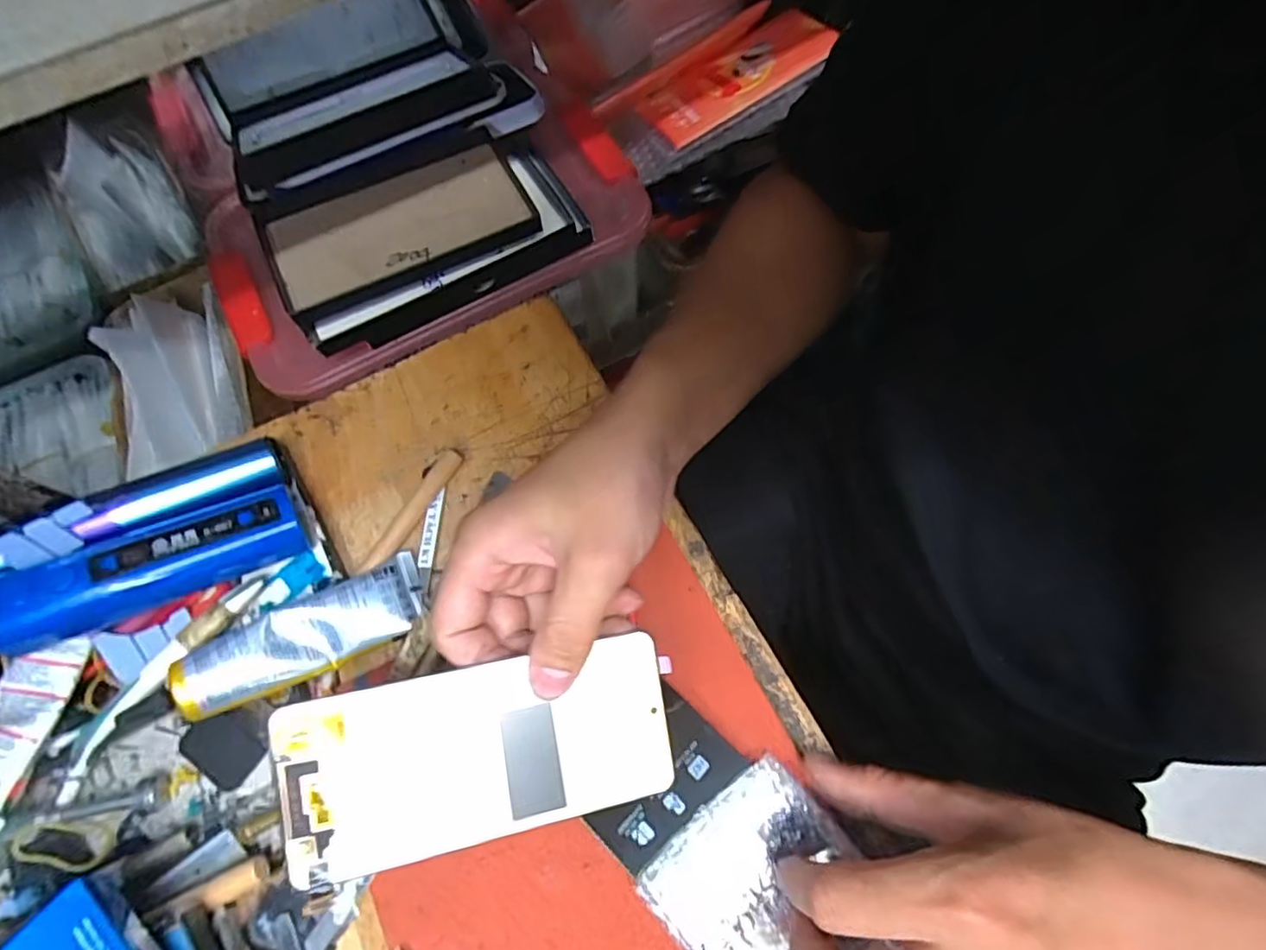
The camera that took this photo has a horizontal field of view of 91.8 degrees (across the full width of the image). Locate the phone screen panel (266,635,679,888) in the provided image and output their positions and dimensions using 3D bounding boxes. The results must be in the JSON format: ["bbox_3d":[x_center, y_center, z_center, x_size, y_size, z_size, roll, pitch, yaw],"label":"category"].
[{"bbox_3d":[-0.060,0.113,0.252,0.151,0.007,0.068,-8,86,-15],"label":"phone screen panel"}]

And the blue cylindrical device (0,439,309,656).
[{"bbox_3d":[-0.250,0.031,0.304,0.151,0.040,0.071,-22,67,-26],"label":"blue cylindrical device"}]

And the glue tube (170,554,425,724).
[{"bbox_3d":[-0.161,0.080,0.306,0.114,0.019,0.038,-24,68,-24],"label":"glue tube"}]

